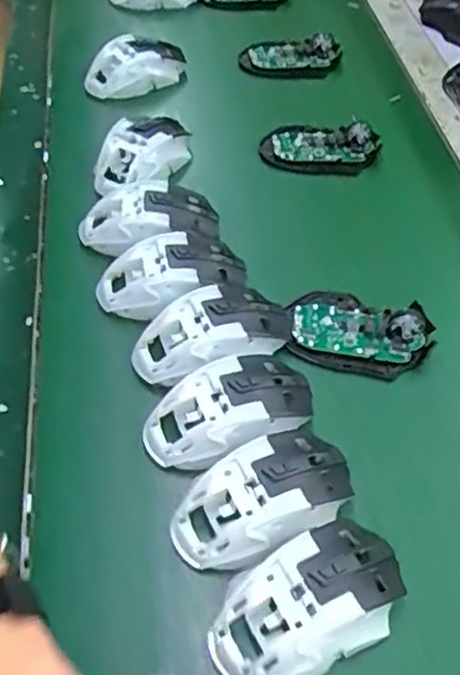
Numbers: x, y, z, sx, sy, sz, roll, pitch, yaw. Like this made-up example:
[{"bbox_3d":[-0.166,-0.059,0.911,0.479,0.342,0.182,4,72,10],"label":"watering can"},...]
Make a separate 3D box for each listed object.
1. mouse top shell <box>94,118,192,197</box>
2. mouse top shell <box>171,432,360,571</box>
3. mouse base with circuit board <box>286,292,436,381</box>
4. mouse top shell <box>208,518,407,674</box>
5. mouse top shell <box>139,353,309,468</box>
[{"bbox_3d":[-0.087,-0.178,0.646,0.059,0.035,0.114,29,60,17],"label":"mouse top shell"},{"bbox_3d":[0.022,0.102,0.417,0.115,0.035,0.065,-27,60,-18],"label":"mouse top shell"},{"bbox_3d":[0.099,-0.006,0.516,0.107,0.024,0.072,17,51,12],"label":"mouse base with circuit board"},{"bbox_3d":[0.045,0.154,0.382,0.115,0.050,0.063,-26,60,-18],"label":"mouse top shell"},{"bbox_3d":[0.002,0.049,0.458,0.117,0.034,0.066,-20,58,-14],"label":"mouse top shell"}]

